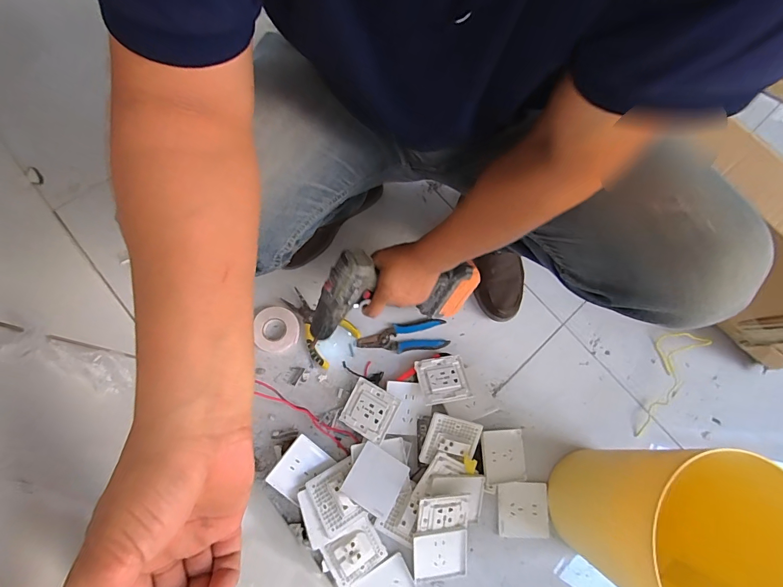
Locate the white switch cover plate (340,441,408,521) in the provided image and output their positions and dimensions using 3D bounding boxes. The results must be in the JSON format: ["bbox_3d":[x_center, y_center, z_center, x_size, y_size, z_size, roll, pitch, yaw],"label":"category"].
[{"bbox_3d":[-0.024,0.296,0.608,0.084,0.007,0.087,33,53,4],"label":"white switch cover plate"}]

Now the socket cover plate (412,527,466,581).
[{"bbox_3d":[0.077,0.414,0.605,0.086,0.009,0.087,-2,101,-7],"label":"socket cover plate"}]

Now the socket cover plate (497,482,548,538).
[{"bbox_3d":[0.226,0.371,0.655,0.086,0.012,0.082,4,73,-7],"label":"socket cover plate"}]

